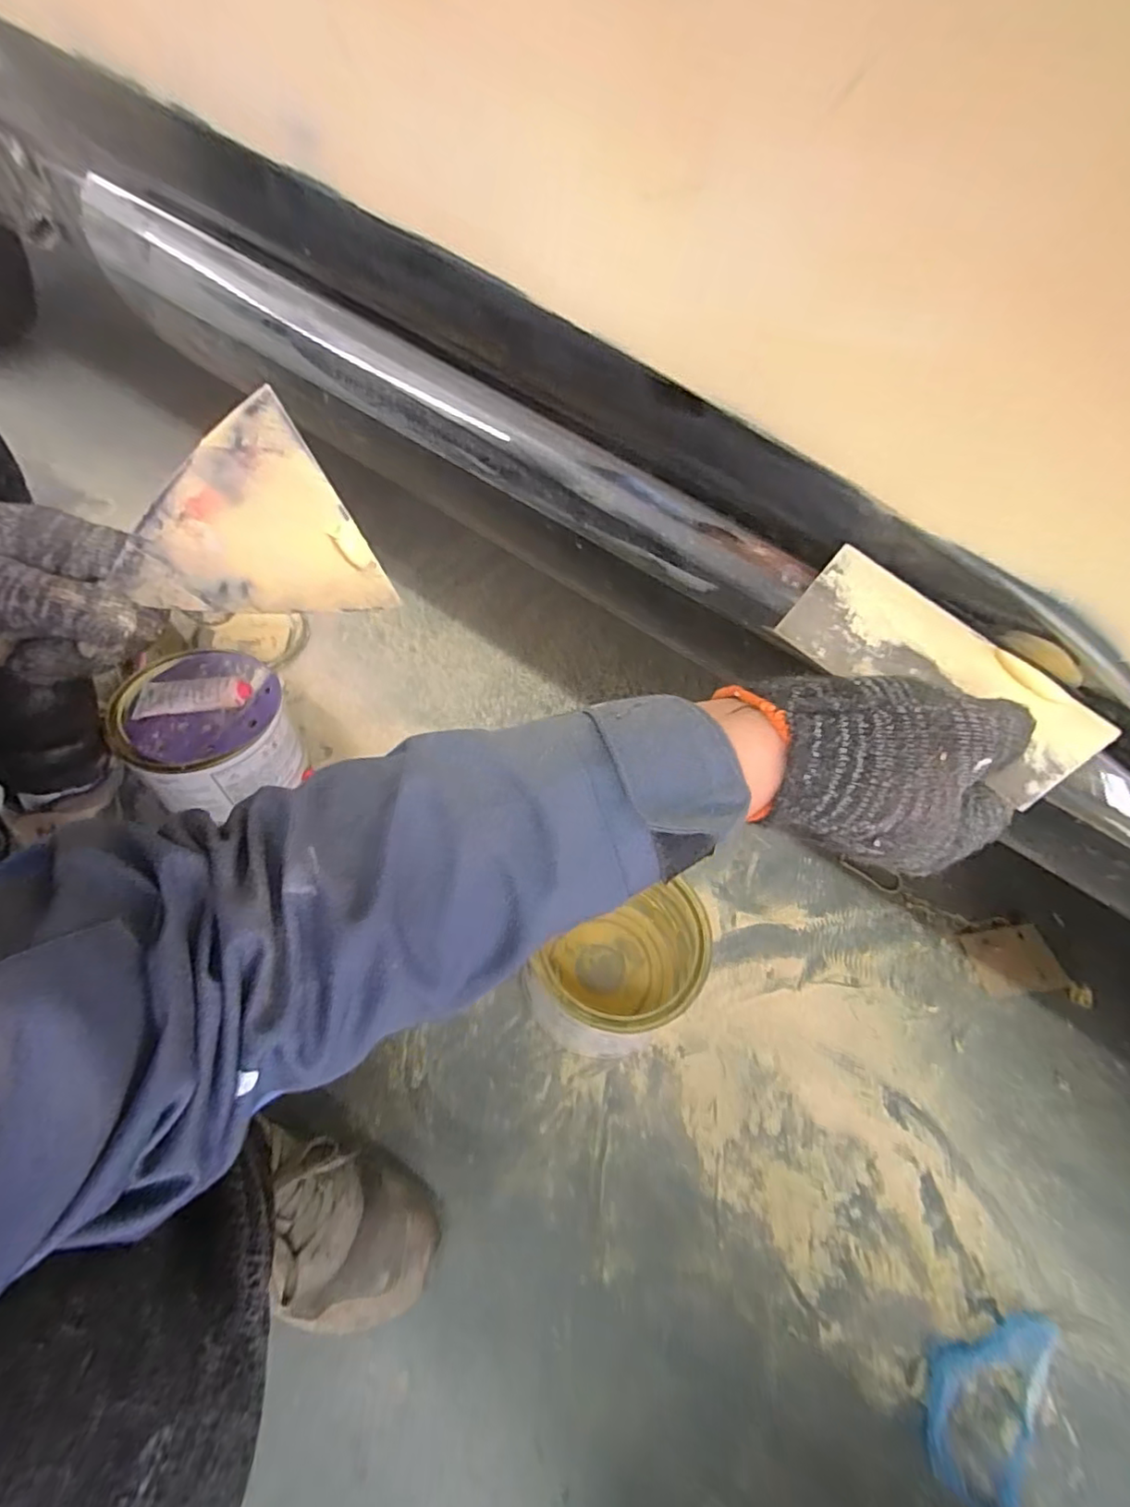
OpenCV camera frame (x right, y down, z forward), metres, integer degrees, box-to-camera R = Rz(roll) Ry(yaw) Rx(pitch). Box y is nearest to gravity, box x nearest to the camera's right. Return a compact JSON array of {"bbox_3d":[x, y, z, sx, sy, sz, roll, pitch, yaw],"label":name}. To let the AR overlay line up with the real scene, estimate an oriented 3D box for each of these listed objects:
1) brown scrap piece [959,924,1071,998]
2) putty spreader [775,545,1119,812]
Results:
[{"bbox_3d":[0.504,0.232,0.670,0.093,0.006,0.069,-8,68,0],"label":"brown scrap piece"},{"bbox_3d":[0.167,-0.034,0.265,0.139,0.006,0.071,41,65,10],"label":"putty spreader"}]

